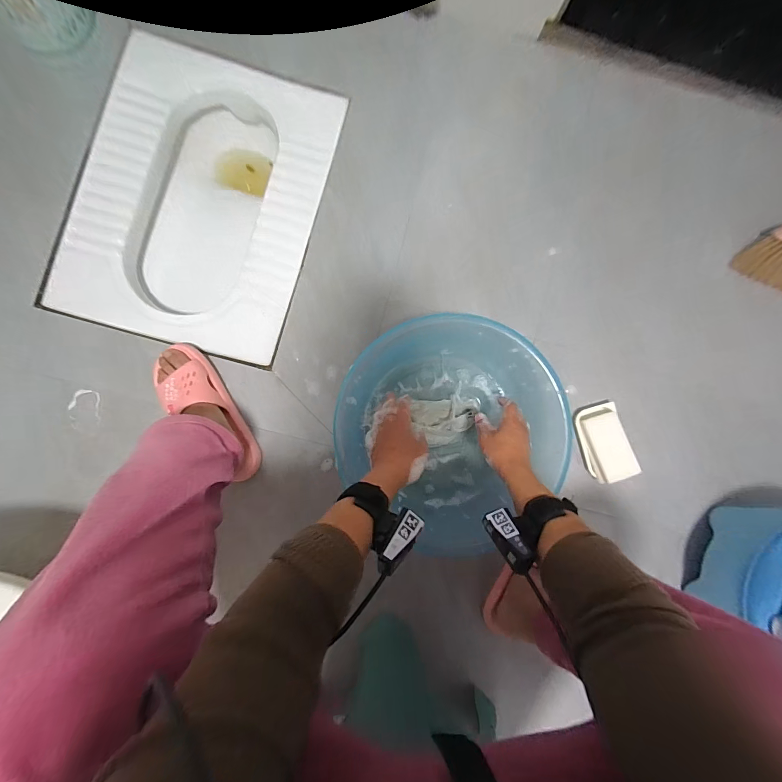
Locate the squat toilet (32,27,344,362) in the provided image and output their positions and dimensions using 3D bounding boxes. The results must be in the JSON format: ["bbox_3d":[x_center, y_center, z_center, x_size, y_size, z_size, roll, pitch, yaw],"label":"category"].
[{"bbox_3d":[-0.362,-0.365,0.754,0.430,0.194,0.559,15,86,-4],"label":"squat toilet"}]

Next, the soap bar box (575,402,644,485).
[{"bbox_3d":[0.406,0.097,0.665,0.081,0.057,0.133,-15,89,-4],"label":"soap bar box"}]

